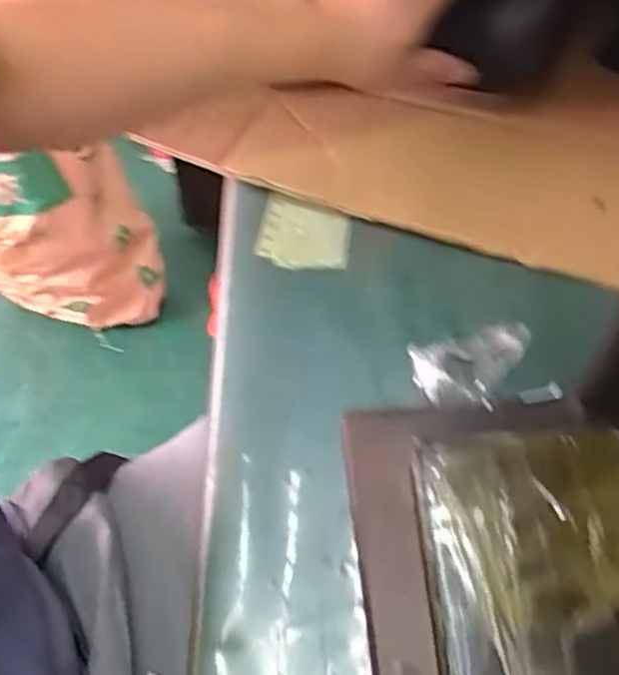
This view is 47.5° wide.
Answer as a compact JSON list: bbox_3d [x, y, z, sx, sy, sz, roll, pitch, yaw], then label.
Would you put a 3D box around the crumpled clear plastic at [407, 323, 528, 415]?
[{"bbox_3d":[0.106,0.019,0.436,0.078,0.011,0.055,-13,55,-10],"label":"crumpled clear plastic"}]

